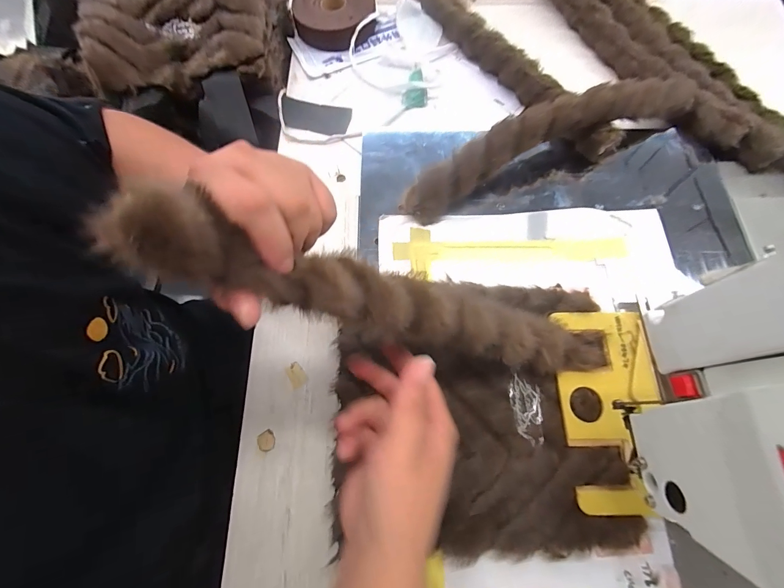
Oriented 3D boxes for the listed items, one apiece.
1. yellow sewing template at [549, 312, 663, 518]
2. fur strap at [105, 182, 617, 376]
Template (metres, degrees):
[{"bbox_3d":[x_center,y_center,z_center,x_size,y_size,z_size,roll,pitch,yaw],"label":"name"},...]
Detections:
[{"bbox_3d":[0.212,0.106,0.330,0.098,0.006,0.183,0,71,-1],"label":"yellow sewing template"},{"bbox_3d":[0.025,0.021,0.255,0.382,0.045,0.052,16,67,-31],"label":"fur strap"}]

